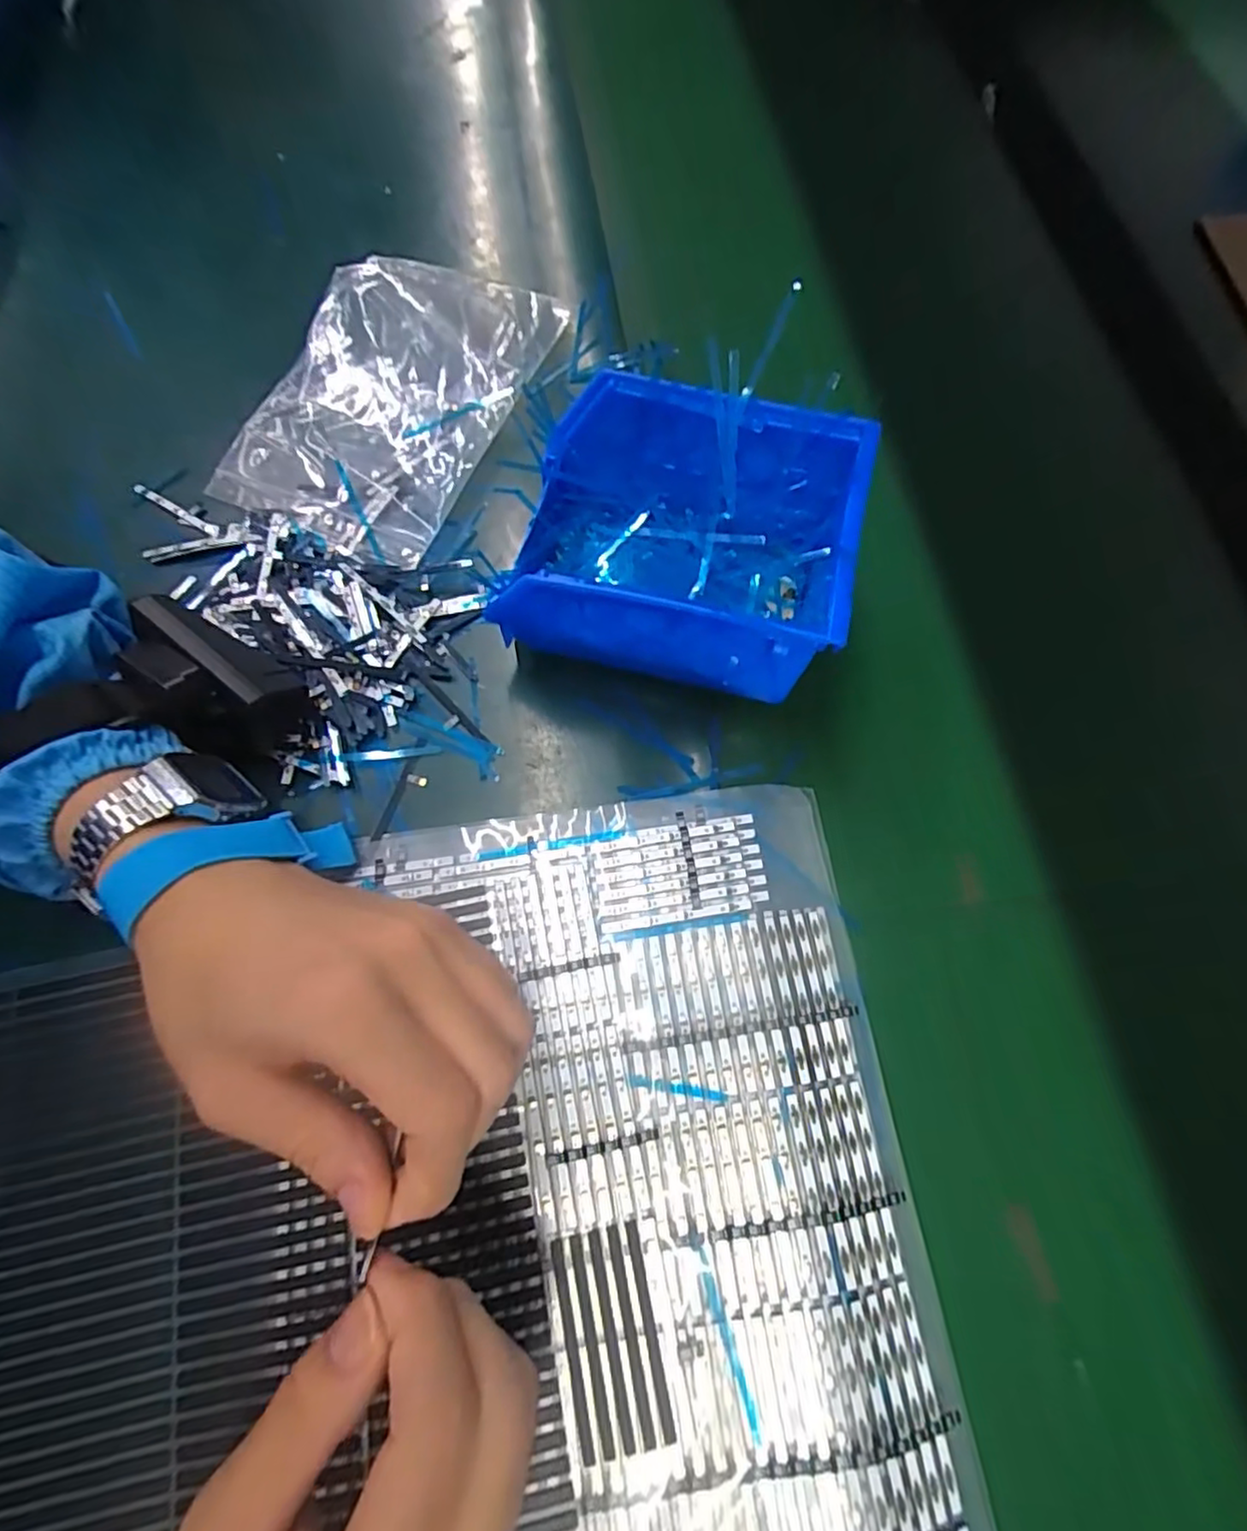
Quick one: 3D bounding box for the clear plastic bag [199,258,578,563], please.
[{"bbox_3d":[-0.124,-0.200,0.357,0.124,0.026,0.187,23,70,6],"label":"clear plastic bag"}]

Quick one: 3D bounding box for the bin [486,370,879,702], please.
[{"bbox_3d":[0.023,-0.093,0.291,0.130,0.079,0.104,15,70,3],"label":"bin"}]

